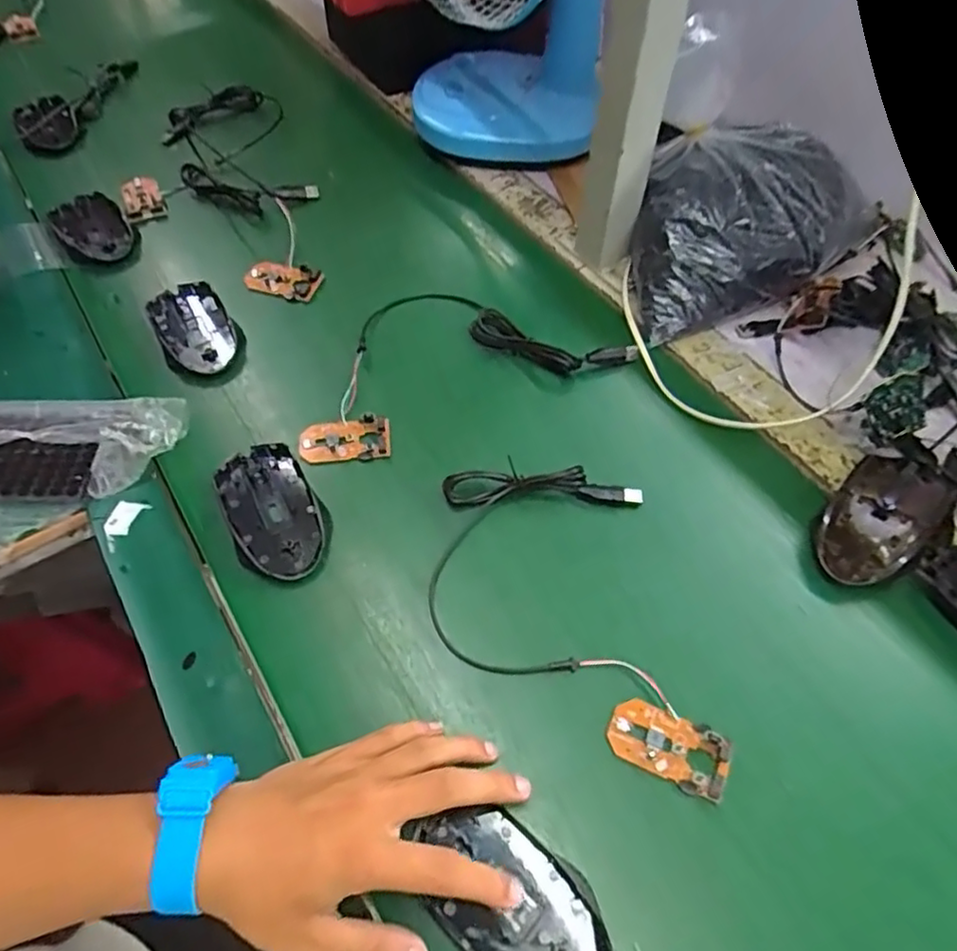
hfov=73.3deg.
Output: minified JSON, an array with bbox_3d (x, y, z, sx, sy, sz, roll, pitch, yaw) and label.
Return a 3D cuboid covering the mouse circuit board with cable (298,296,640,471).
[{"bbox_3d":[-0.028,-0.105,0.541,0.274,0.018,0.149,-20,60,-15],"label":"mouse circuit board with cable"}]

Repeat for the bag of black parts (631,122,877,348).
[{"bbox_3d":[0.229,-0.233,0.581,0.238,0.084,0.167,-20,59,-14],"label":"bag of black parts"}]

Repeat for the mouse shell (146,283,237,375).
[{"bbox_3d":[-0.251,-0.127,0.571,0.060,0.021,0.107,-23,60,-16],"label":"mouse shell"}]

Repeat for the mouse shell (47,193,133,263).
[{"bbox_3d":[-0.387,-0.247,0.648,0.061,0.021,0.099,-33,63,-21],"label":"mouse shell"}]

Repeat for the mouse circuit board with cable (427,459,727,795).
[{"bbox_3d":[0.050,0.092,0.412,0.155,0.018,0.224,-6,57,-6],"label":"mouse circuit board with cable"}]

